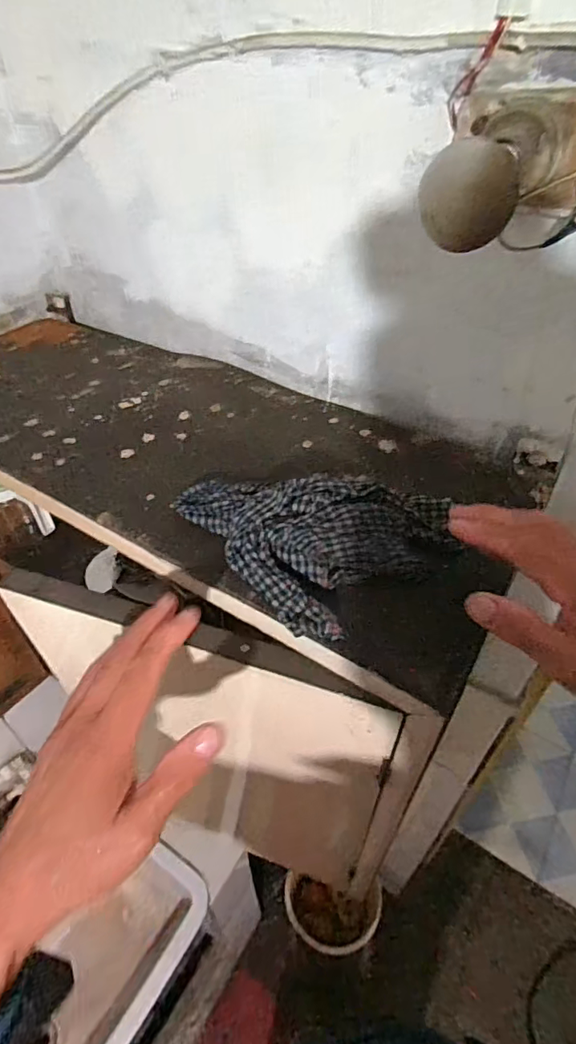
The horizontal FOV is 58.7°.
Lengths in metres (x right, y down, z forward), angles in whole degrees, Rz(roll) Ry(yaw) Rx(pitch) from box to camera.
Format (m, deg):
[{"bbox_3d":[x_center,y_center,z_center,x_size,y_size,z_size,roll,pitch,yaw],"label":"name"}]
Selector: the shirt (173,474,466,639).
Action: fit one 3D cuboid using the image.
[{"bbox_3d":[0.027,-0.011,0.444,0.177,0.032,0.198,-30,51,-27],"label":"shirt"}]

